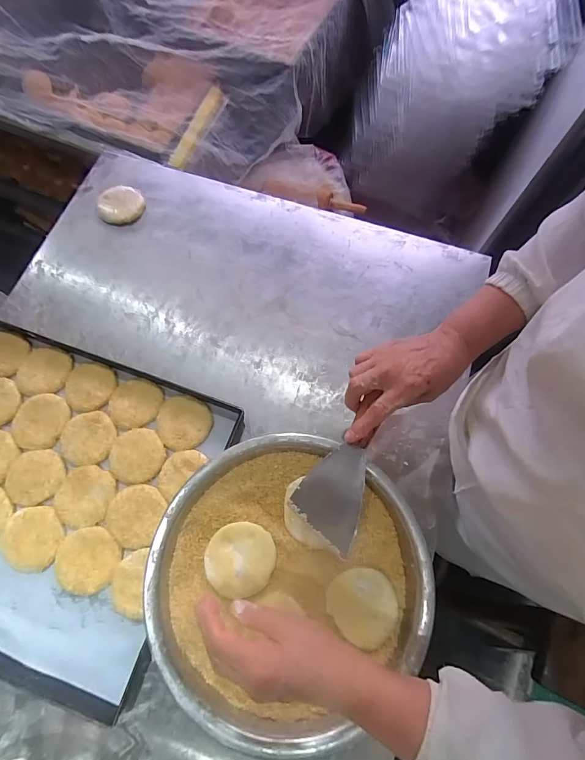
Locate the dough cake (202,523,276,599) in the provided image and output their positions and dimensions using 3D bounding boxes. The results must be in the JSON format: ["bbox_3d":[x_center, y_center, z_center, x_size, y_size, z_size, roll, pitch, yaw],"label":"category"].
[{"bbox_3d":[-0.066,0.223,0.461,0.082,0.012,0.084,21,73,6],"label":"dough cake"}]

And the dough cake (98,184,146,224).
[{"bbox_3d":[-0.328,-0.337,0.715,0.087,0.017,0.080,0,72,-1],"label":"dough cake"}]

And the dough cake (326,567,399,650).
[{"bbox_3d":[0.086,0.268,0.443,0.077,0.018,0.081,0,72,-1],"label":"dough cake"}]

